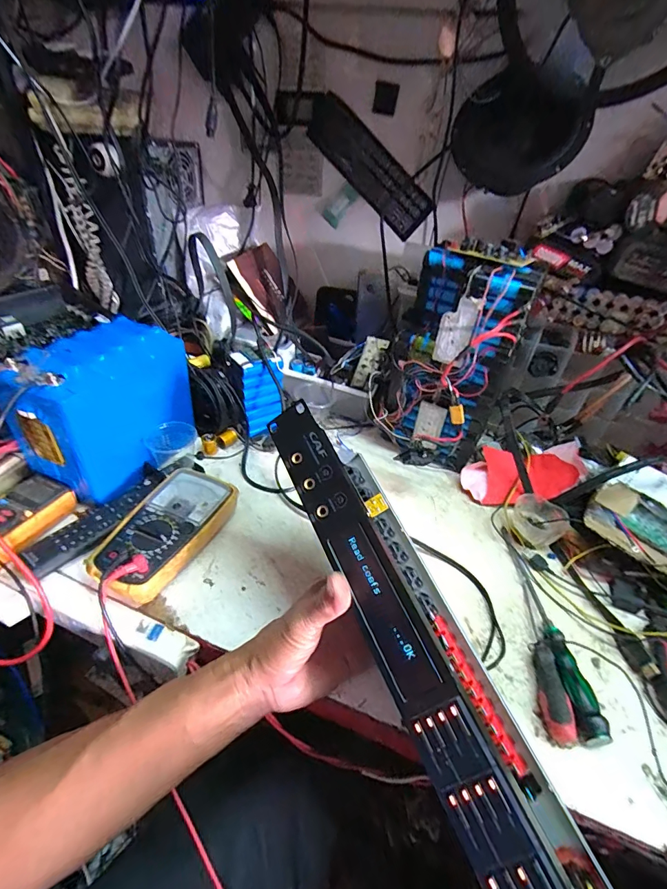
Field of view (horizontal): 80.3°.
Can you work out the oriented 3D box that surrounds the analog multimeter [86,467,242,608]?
[{"bbox_3d":[-0.189,0.099,0.451,0.091,0.048,0.166,19,40,15],"label":"analog multimeter"}]

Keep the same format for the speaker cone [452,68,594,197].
[{"bbox_3d":[0.228,-0.388,0.498,0.153,0.113,0.042,25,42,22],"label":"speaker cone"}]

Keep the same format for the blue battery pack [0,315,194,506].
[{"bbox_3d":[-0.279,-0.045,0.504,0.106,0.170,0.200,24,41,21],"label":"blue battery pack"}]

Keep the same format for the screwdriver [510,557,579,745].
[{"bbox_3d":[0.213,0.195,0.410,0.025,0.027,0.194,11,38,5],"label":"screwdriver"}]

